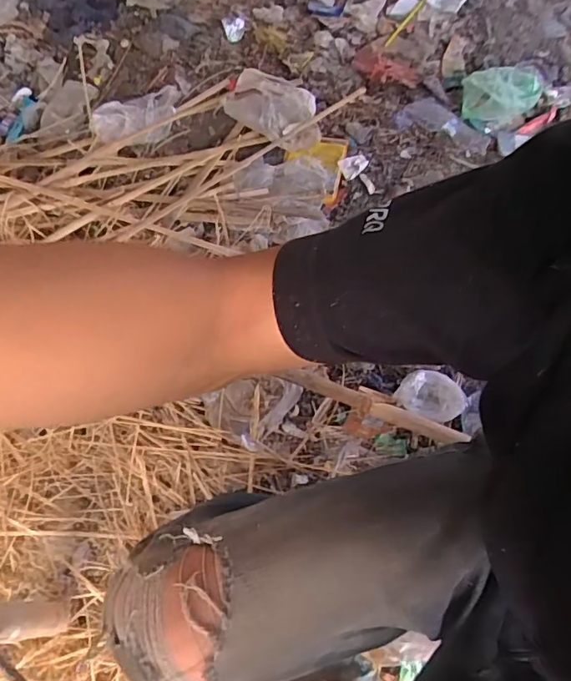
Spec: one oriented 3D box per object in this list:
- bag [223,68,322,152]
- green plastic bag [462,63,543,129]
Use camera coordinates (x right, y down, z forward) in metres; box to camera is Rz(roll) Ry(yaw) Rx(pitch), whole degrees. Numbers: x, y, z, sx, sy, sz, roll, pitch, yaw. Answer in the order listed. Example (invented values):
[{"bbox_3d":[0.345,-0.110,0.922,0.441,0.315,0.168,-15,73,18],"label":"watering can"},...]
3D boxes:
[{"bbox_3d":[-0.017,-0.514,1.169,0.227,0.057,0.166,30,68,14],"label":"bag"},{"bbox_3d":[0.491,-0.558,1.168,0.217,0.059,0.131,-24,66,-11],"label":"green plastic bag"}]

